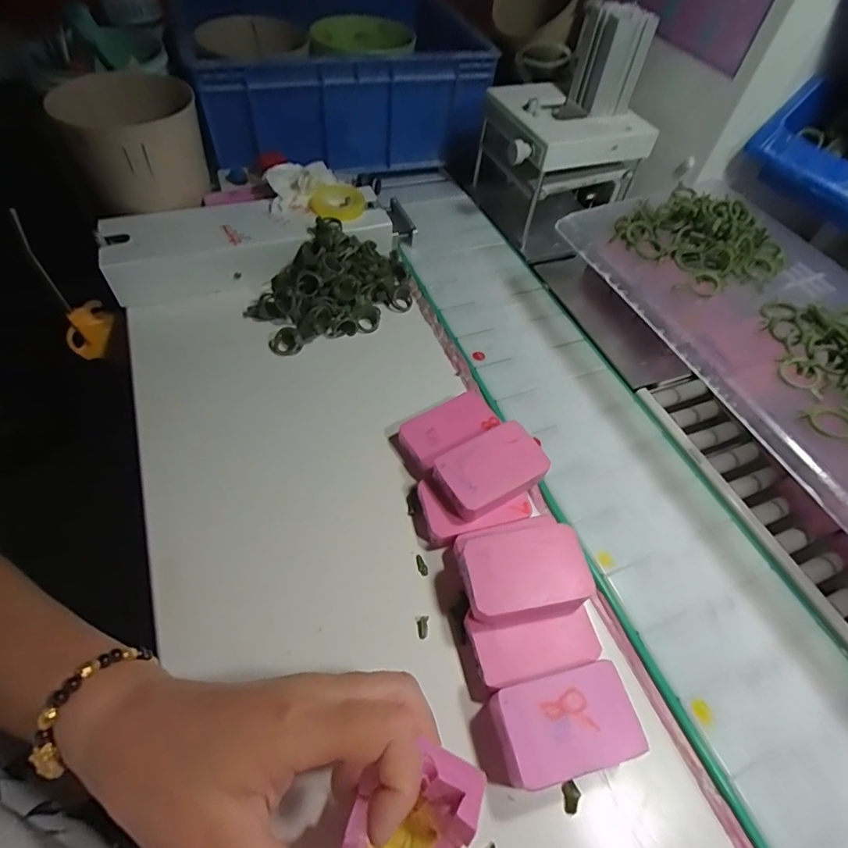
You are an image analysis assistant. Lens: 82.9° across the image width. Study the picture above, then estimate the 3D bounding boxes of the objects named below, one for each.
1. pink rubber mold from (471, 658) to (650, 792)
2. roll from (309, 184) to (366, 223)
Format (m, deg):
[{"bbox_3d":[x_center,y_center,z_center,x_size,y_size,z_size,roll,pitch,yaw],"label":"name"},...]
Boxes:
[{"bbox_3d":[0.069,0.159,0.252,0.077,0.029,0.044,-11,56,-12],"label":"pink rubber mold"},{"bbox_3d":[-0.083,-0.218,0.474,0.054,0.015,0.057,3,55,-4],"label":"roll"}]

